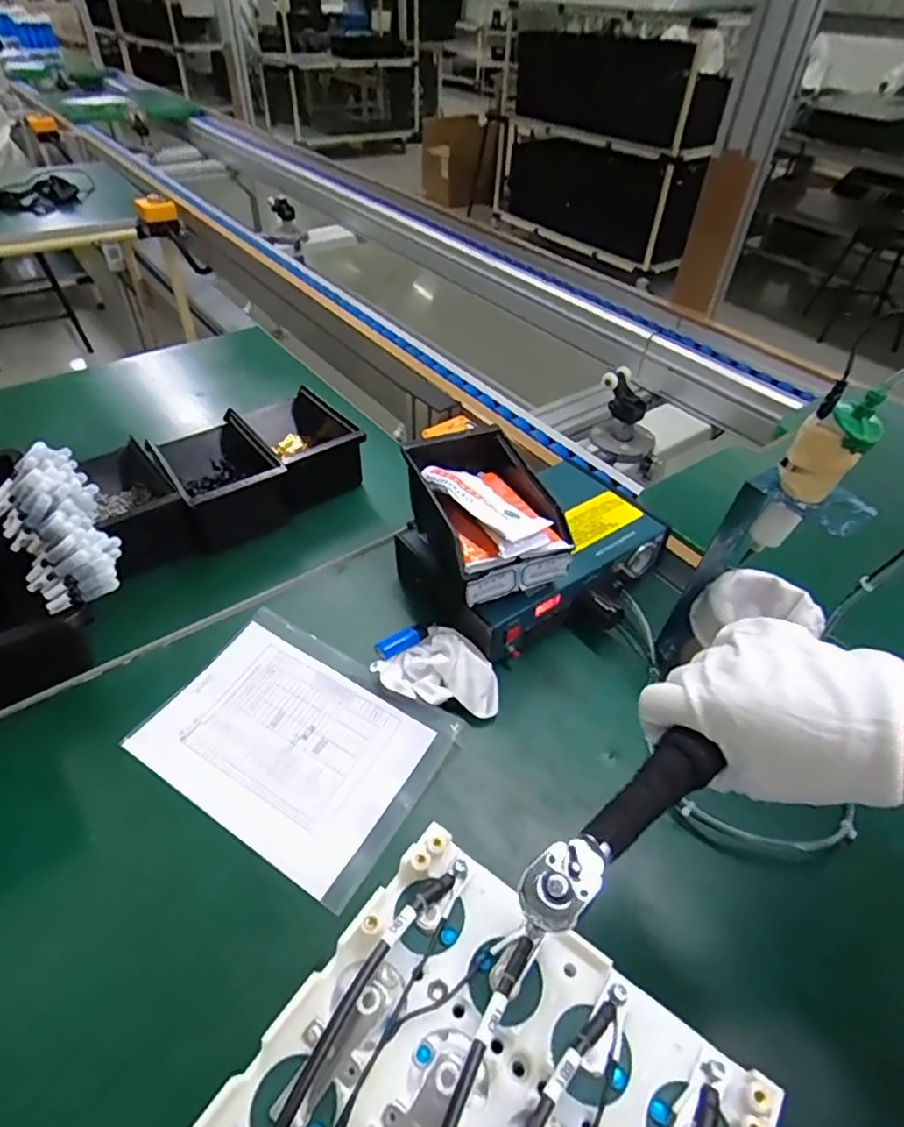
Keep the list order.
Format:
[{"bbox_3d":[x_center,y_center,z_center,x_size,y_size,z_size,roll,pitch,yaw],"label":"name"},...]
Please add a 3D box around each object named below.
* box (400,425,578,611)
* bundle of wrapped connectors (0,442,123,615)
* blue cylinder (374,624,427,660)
[{"bbox_3d":[0.025,-0.054,0.582,0.107,0.071,0.191,-13,47,-16],"label":"box"},{"bbox_3d":[-0.343,-0.032,0.528,0.078,0.054,0.162,-25,66,-22],"label":"bundle of wrapped connectors"},{"bbox_3d":[-0.047,0.072,0.573,0.050,0.015,0.017,-22,50,-24],"label":"blue cylinder"}]

